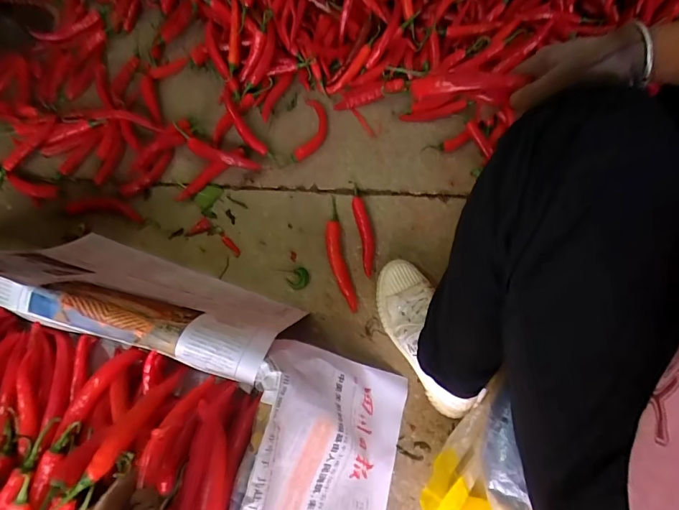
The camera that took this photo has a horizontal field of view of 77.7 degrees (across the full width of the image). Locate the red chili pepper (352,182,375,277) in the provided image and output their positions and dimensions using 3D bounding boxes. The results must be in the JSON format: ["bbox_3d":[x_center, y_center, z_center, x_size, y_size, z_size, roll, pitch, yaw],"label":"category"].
[{"bbox_3d":[0.042,-0.043,0.690,0.026,0.014,0.157,-8,70,-5],"label":"red chili pepper"}]

